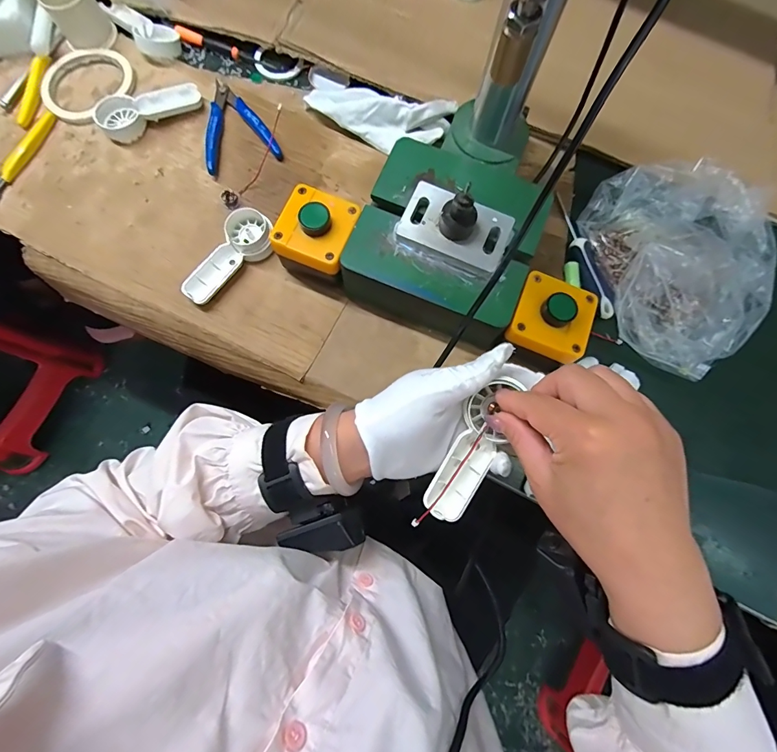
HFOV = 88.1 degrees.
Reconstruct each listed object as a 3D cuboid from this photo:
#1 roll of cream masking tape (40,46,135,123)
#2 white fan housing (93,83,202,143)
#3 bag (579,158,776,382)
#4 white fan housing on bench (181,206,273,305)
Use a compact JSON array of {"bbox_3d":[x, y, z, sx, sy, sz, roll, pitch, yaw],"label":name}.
[{"bbox_3d":[-0.342,-0.332,0.452,0.095,0.012,0.098,1,75,-3],"label":"roll of cream masking tape"},{"bbox_3d":[-0.262,-0.293,0.441,0.109,0.016,0.046,-18,77,-8],"label":"white fan housing"},{"bbox_3d":[0.293,-0.119,0.403,0.179,0.054,0.211,-26,78,-9],"label":"bag"},{"bbox_3d":[-0.158,-0.118,0.407,0.045,0.025,0.112,35,76,6],"label":"white fan housing on bench"}]

